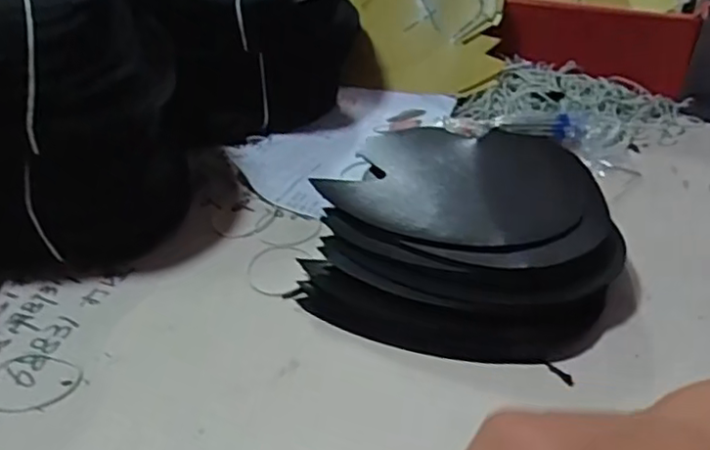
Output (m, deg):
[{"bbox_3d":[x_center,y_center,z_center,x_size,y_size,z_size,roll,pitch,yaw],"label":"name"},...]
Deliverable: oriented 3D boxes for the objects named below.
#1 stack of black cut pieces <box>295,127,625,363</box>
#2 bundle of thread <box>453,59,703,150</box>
[{"bbox_3d":[0.076,-0.002,0.482,0.206,0.056,0.222,4,36,7],"label":"stack of black cut pieces"},{"bbox_3d":[0.210,-0.111,0.614,0.219,0.035,0.106,7,37,11],"label":"bundle of thread"}]

